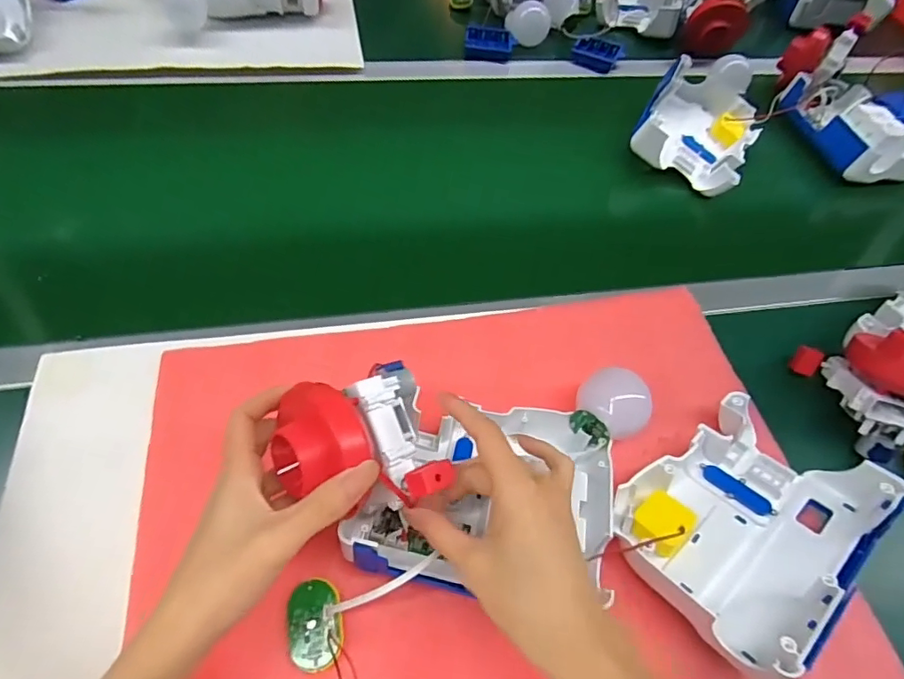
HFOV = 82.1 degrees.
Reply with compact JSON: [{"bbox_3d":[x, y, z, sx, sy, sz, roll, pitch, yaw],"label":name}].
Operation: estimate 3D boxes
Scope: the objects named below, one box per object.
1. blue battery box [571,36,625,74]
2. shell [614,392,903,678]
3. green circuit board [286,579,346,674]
[{"bbox_3d":[0.225,-0.440,0.802,0.073,0.020,0.061,18,56,8],"label":"blue battery box"},{"bbox_3d":[0.217,0.133,0.384,0.175,0.069,0.141,-29,62,-22],"label":"shell"},{"bbox_3d":[-0.092,0.189,0.345,0.036,0.012,0.054,-2,69,0],"label":"green circuit board"}]

